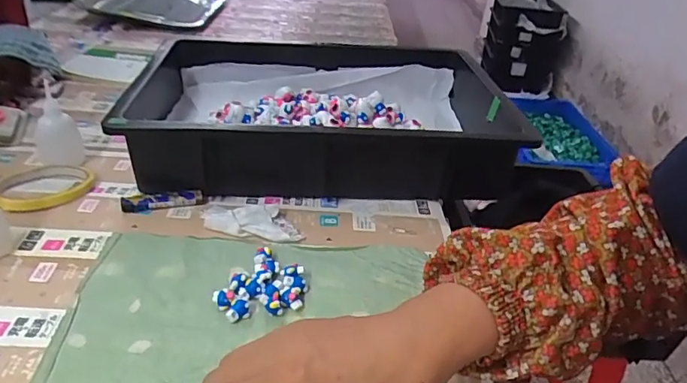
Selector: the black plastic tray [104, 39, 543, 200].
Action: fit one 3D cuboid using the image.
[{"bbox_3d":[-0.034,-0.103,0.636,0.462,0.089,0.292,2,34,-5],"label":"black plastic tray"}]

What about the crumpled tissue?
[{"bbox_3d":[-0.091,0.027,0.500,0.100,0.017,0.037,6,34,1],"label":"crumpled tissue"}]

